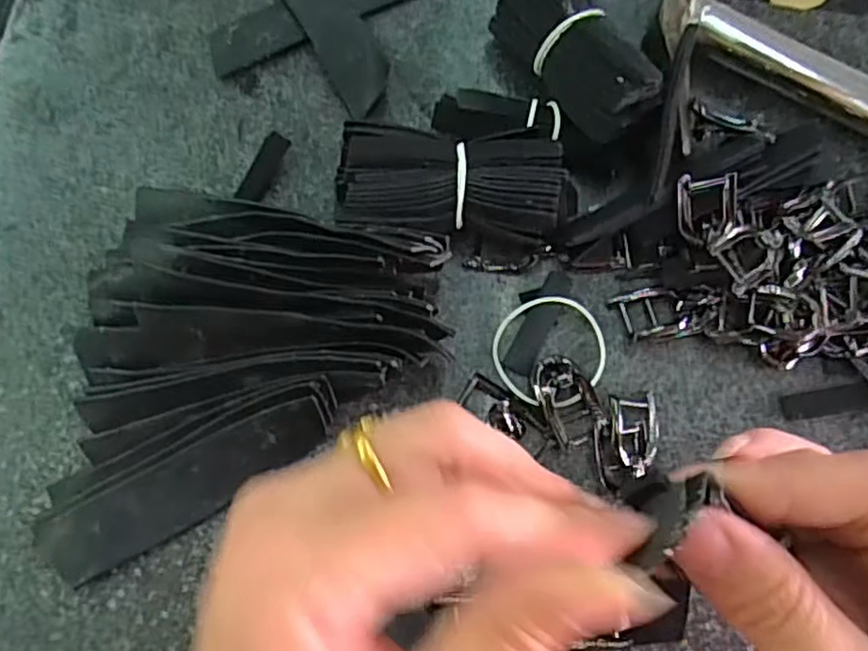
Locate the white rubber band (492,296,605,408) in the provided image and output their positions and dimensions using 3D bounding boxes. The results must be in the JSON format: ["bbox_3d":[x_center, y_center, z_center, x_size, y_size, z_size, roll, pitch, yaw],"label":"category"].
[{"bbox_3d":[0.049,0.011,0.284,0.046,0.006,0.046,0,73,0],"label":"white rubber band"}]

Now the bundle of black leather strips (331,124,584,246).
[{"bbox_3d":[0.009,-0.060,0.288,0.093,0.034,0.049,-2,76,-1],"label":"bundle of black leather strips"}]

